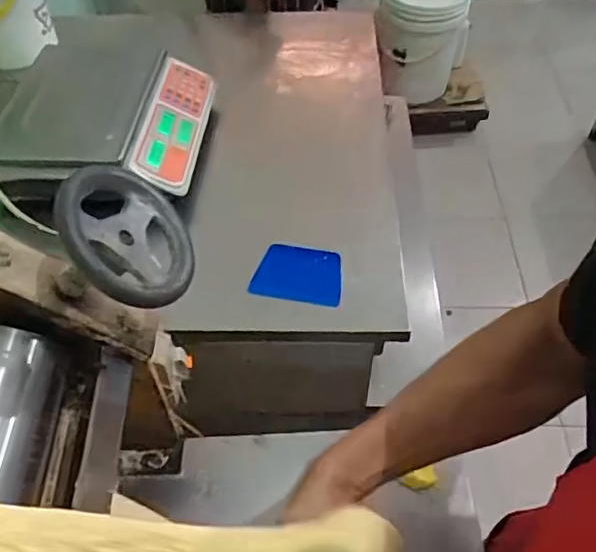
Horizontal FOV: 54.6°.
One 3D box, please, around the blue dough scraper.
[{"bbox_3d":[-0.001,-0.003,0.850,0.127,0.009,0.090,8,61,-3],"label":"blue dough scraper"}]

